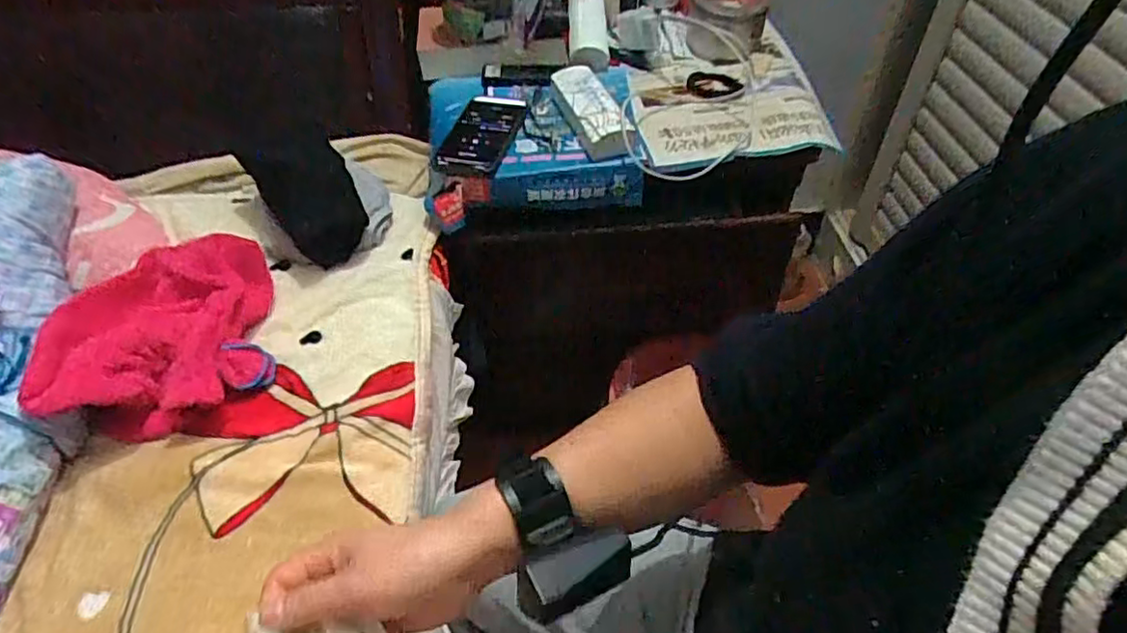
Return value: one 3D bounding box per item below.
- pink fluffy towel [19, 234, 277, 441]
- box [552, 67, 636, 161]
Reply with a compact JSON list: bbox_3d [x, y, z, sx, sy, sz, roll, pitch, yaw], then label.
[{"bbox_3d":[-0.392,0.014,0.645,0.181,0.083,0.197,-12,50,-7],"label":"pink fluffy towel"},{"bbox_3d":[0.033,-0.250,0.779,0.057,0.033,0.166,-18,51,-12],"label":"box"}]

